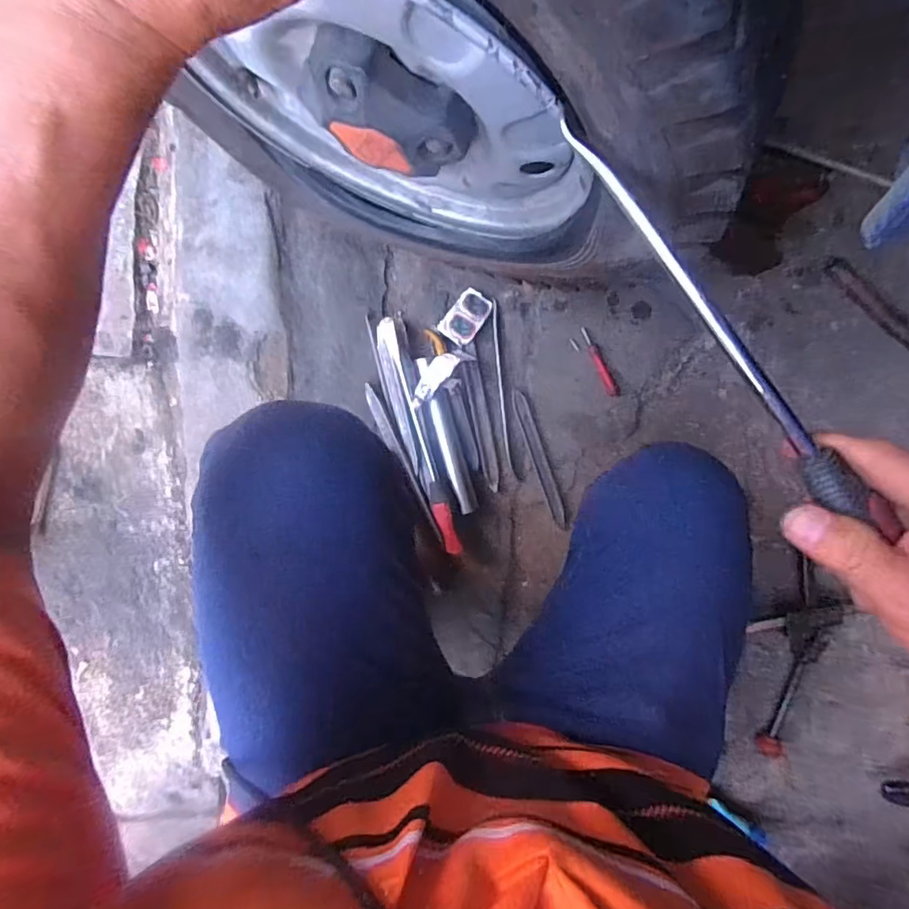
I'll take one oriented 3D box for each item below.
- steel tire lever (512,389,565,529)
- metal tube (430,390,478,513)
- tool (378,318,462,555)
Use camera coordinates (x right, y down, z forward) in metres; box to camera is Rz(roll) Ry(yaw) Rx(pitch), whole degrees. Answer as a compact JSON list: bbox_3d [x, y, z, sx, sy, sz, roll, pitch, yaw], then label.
[{"bbox_3d":[0.109,0.007,0.709,0.020,0.005,0.183,-19,97,2],"label":"steel tire lever"},{"bbox_3d":[-0.001,-0.001,0.689,0.025,0.025,0.150,-15,97,2],"label":"metal tube"},{"bbox_3d":[-0.042,-0.018,0.677,0.023,0.031,0.296,-17,97,2],"label":"tool"}]

